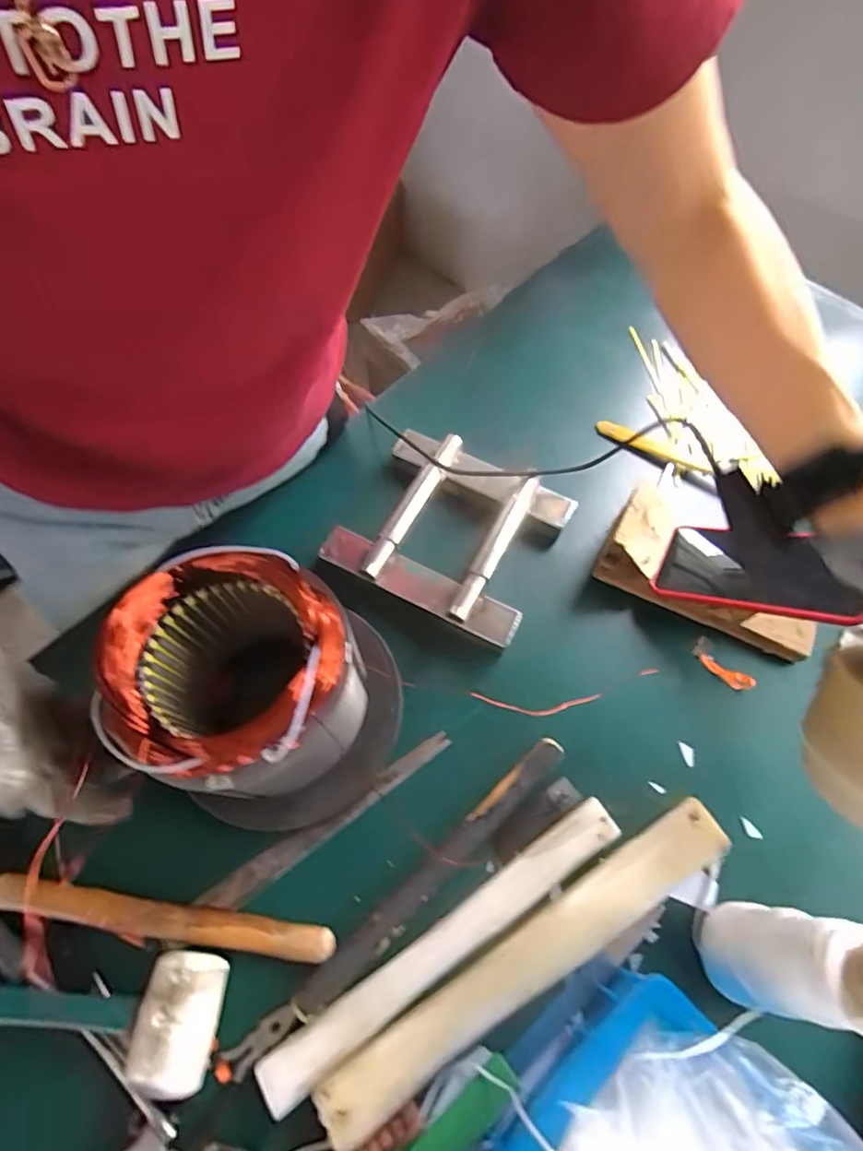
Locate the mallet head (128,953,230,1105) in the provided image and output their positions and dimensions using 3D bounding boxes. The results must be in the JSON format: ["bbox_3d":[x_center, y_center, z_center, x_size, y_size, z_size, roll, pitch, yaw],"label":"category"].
[{"bbox_3d":[-0.168,0.296,0.372,0.046,0.046,0.073,5,63,0],"label":"mallet head"}]

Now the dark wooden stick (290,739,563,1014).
[{"bbox_3d":[0.007,0.223,0.431,0.262,0.017,0.022,-38,70,-19],"label":"dark wooden stick"}]

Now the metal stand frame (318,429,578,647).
[{"bbox_3d":[0.022,-0.042,0.549,0.189,0.045,0.179,26,65,11],"label":"metal stand frame"}]

